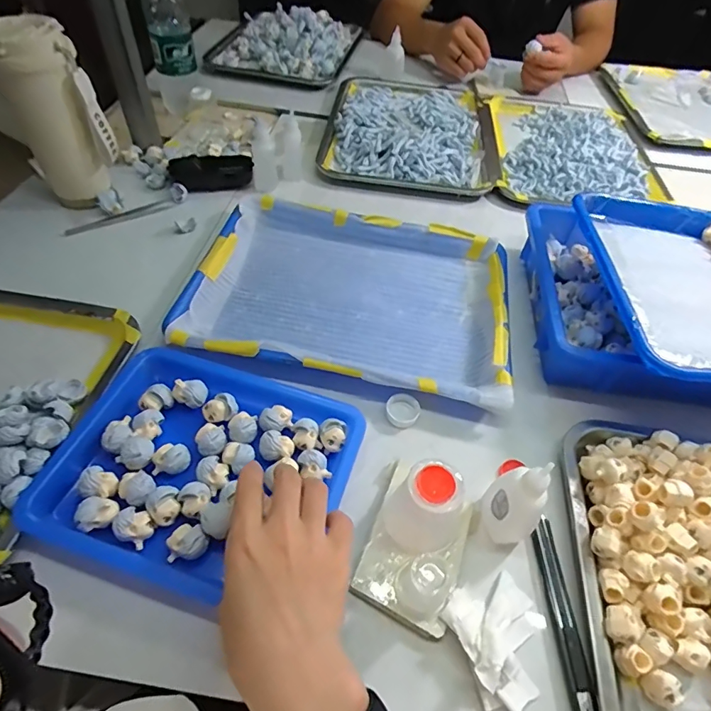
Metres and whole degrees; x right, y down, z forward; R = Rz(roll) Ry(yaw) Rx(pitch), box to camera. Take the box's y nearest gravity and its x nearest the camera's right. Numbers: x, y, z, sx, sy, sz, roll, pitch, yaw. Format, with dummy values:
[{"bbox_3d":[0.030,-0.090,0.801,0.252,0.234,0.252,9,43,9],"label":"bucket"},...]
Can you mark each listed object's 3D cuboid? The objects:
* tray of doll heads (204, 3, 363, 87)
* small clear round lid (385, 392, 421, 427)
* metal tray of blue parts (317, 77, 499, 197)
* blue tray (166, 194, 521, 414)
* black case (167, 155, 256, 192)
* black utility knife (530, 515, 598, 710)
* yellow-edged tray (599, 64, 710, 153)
[{"bbox_3d":[-0.134,-0.645,0.919,0.256,0.042,0.338,12,51,6],"label":"tray of doll heads"},{"bbox_3d":[0.043,0.050,0.418,0.030,0.012,0.029,2,51,-3],"label":"small clear round lid"},{"bbox_3d":[0.093,-0.387,0.752,0.263,0.035,0.363,7,51,2],"label":"metal tray of blue parts"},{"bbox_3d":[0.000,-0.073,0.502,0.326,0.036,0.250,11,51,5],"label":"blue tray"},{"bbox_3d":[-0.194,-0.250,0.618,0.107,0.032,0.039,-12,53,-14],"label":"black case"},{"bbox_3d":[0.146,0.179,0.324,0.016,0.007,0.123,3,51,-1],"label":"black utility knife"},{"bbox_3d":[0.636,-0.478,0.883,0.249,0.031,0.338,4,51,-1],"label":"yellow-edged tray"}]

